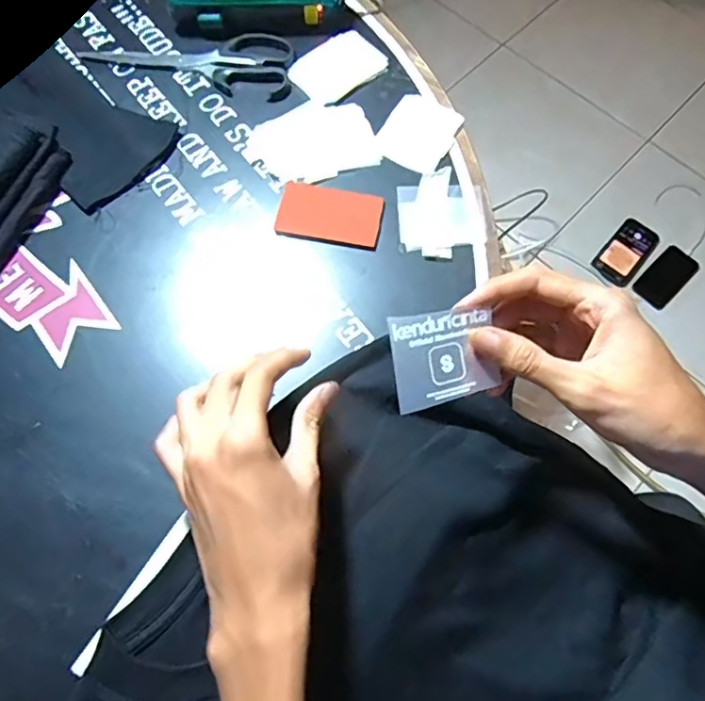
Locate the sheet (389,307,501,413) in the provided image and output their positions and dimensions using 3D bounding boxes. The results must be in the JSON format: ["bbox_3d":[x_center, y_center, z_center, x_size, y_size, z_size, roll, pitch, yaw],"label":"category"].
[{"bbox_3d":[0.050,0.003,0.311,0.059,0.004,0.051,-12,99,-19],"label":"sheet"}]

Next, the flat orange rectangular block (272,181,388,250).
[{"bbox_3d":[-0.019,-0.114,0.475,0.087,0.007,0.052,13,69,5],"label":"flat orange rectangular block"}]

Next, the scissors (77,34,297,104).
[{"bbox_3d":[-0.153,-0.284,0.538,0.201,0.012,0.069,12,69,4],"label":"scissors"}]

